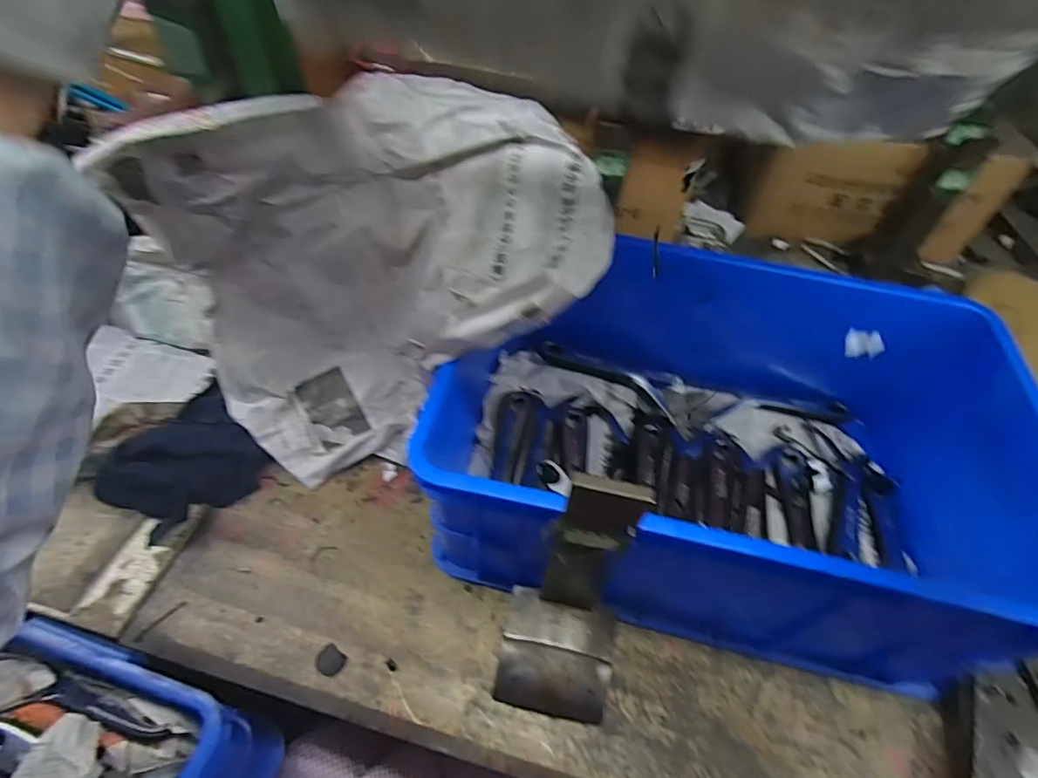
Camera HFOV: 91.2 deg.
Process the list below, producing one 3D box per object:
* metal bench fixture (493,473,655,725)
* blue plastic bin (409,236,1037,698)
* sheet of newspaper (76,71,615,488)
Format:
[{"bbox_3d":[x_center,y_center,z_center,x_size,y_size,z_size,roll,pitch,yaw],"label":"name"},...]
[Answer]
[{"bbox_3d":[0.044,0.169,0.379,0.100,0.260,0.102,11,51,3],"label":"metal bench fixture"},{"bbox_3d":[0.215,0.049,0.540,0.529,0.188,0.364,13,52,5],"label":"blue plastic bin"},{"bbox_3d":[-0.142,-0.111,0.556,0.426,0.314,0.322,10,51,3],"label":"sheet of newspaper"}]

